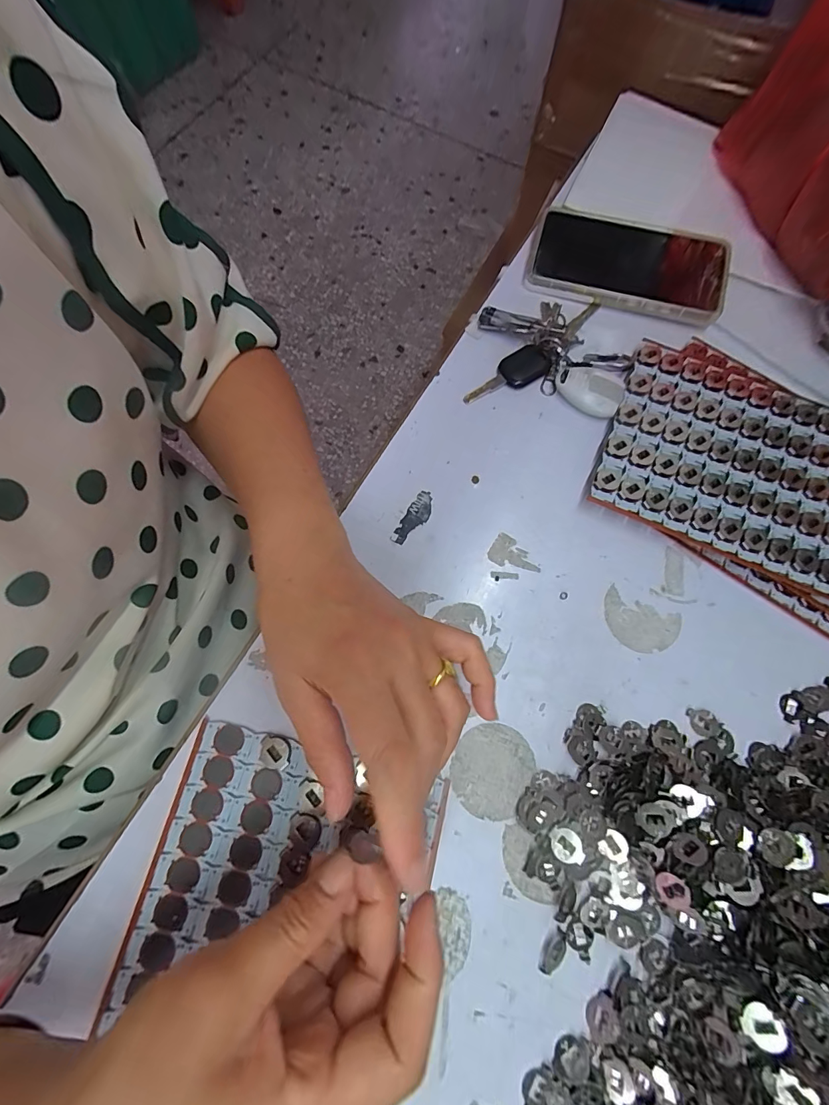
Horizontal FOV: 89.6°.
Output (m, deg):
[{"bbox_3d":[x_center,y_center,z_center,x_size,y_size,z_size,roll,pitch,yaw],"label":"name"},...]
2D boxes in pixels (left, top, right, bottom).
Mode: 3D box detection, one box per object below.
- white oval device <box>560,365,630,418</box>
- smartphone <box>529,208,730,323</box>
[{"bbox_3d":[0.139,-0.129,0.329,0.049,0.011,0.035,29,75,6],"label":"white oval device"},{"bbox_3d":[0.188,-0.251,0.357,0.167,0.012,0.089,15,74,2],"label":"smartphone"}]

